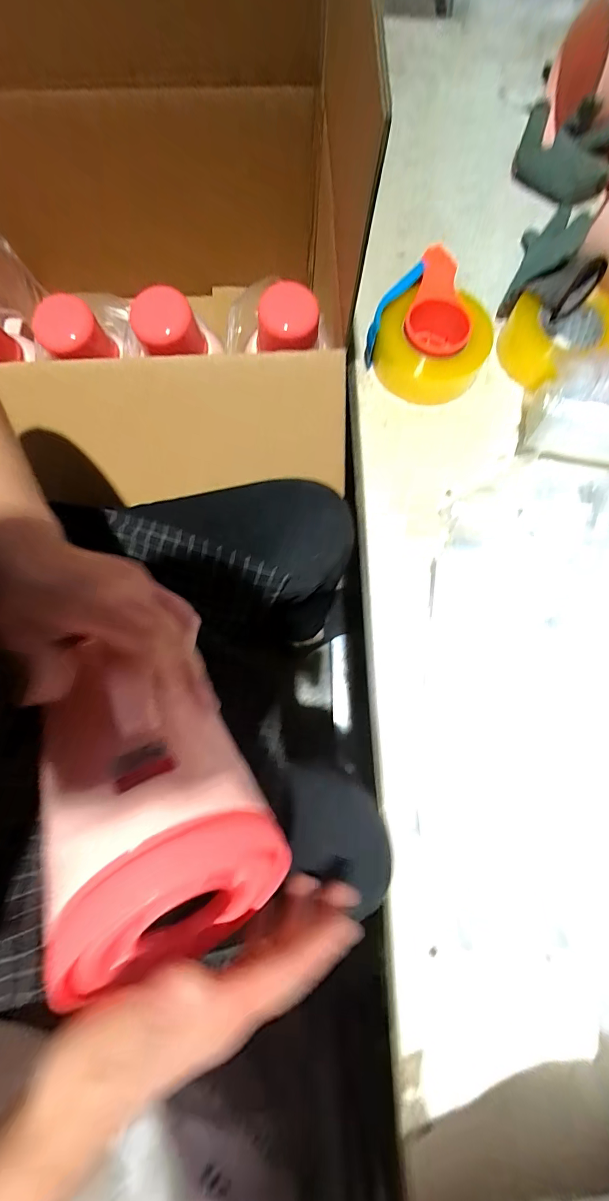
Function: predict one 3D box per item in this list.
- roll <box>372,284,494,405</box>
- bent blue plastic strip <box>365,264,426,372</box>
[{"bbox_3d":[0.147,-0.299,0.465,0.125,0.064,0.107,7,77,0],"label":"roll"},{"bbox_3d":[0.099,-0.335,0.456,0.020,0.030,0.115,34,101,7],"label":"bent blue plastic strip"}]

